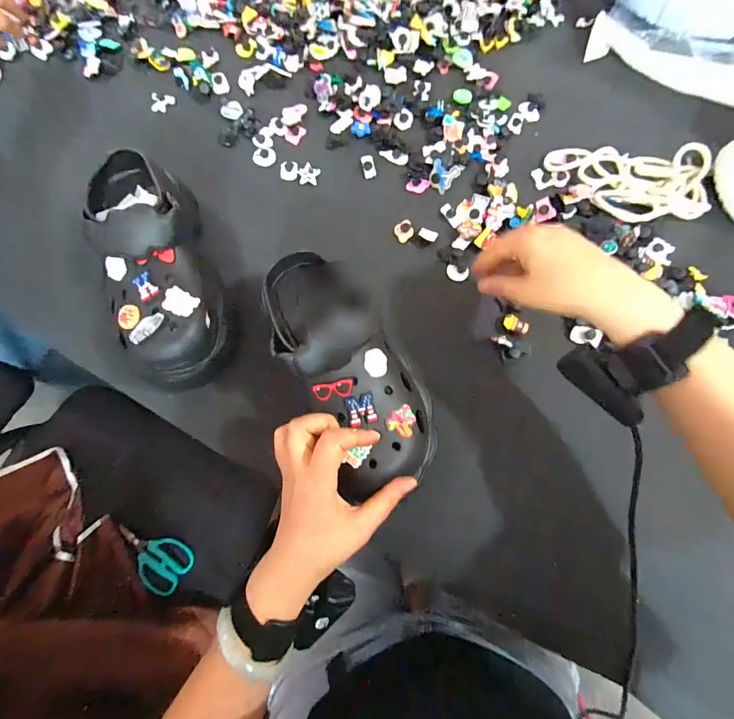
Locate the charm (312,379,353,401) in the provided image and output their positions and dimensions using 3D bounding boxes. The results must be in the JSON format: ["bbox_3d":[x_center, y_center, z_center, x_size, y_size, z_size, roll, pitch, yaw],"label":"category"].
[{"bbox_3d":[-0.027,0.025,0.299,0.032,0.009,0.013,-10,76,-3],"label":"charm"}]

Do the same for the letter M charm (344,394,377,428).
[{"bbox_3d":[-0.005,0.042,0.309,0.023,0.009,0.025,-14,90,-14],"label":"letter M charm"}]

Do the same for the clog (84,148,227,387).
[{"bbox_3d":[-0.205,-0.100,0.365,0.101,0.111,0.250,-21,77,-6],"label":"clog"}]

